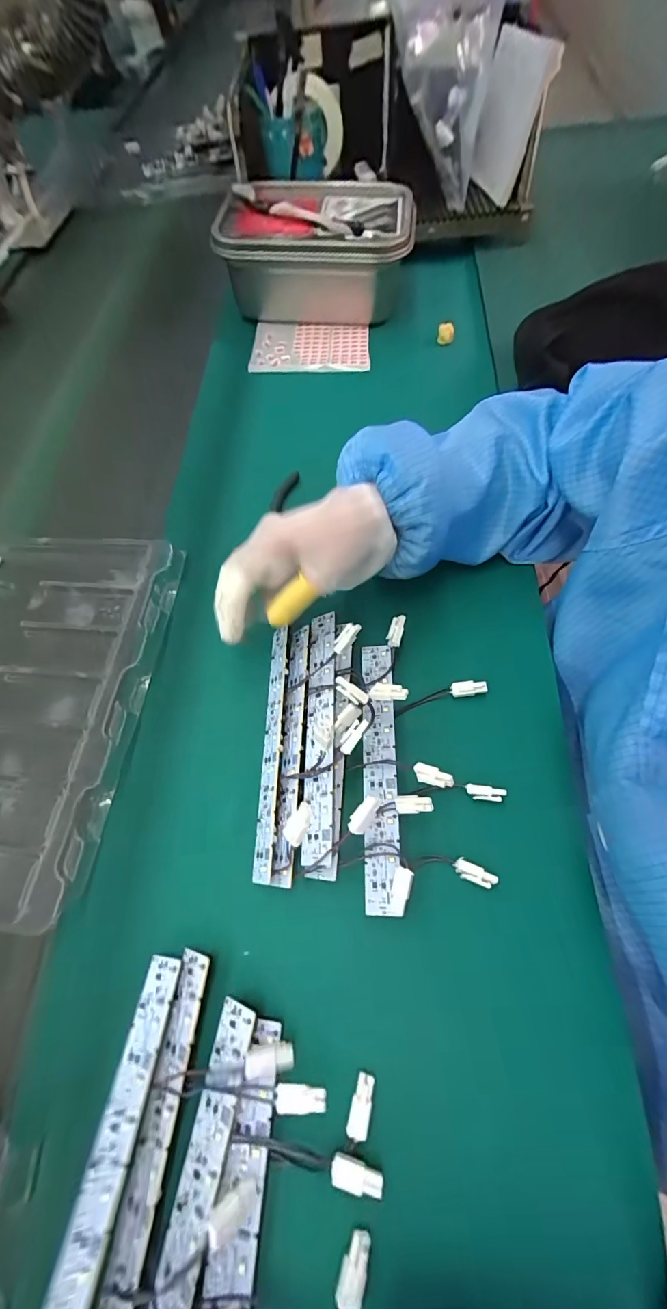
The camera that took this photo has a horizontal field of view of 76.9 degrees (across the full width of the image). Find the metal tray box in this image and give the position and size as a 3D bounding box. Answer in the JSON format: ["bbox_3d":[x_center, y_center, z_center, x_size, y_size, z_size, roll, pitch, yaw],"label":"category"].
[{"bbox_3d":[-0.019,-0.508,0.536,0.227,0.092,0.153,4,65,6],"label":"metal tray box"}]

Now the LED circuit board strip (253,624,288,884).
[{"bbox_3d":[-0.045,0.066,0.321,0.022,0.008,0.188,-23,56,42],"label":"LED circuit board strip"}]

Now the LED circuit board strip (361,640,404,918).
[{"bbox_3d":[0.035,0.080,0.311,0.024,0.009,0.190,-1,65,4],"label":"LED circuit board strip"}]

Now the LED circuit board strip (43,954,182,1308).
[{"bbox_3d":[-0.116,0.258,0.220,0.028,0.004,0.161,-12,49,25],"label":"LED circuit board strip"}]

